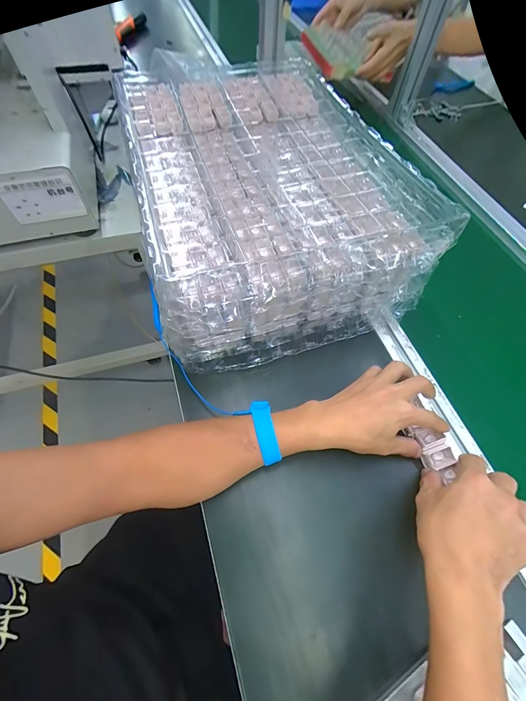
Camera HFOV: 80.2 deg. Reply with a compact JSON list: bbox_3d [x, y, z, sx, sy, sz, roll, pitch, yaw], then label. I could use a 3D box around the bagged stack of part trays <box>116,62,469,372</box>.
[{"bbox_3d":[-0.008,-0.244,0.494,0.349,0.145,0.492,-14,62,-10],"label":"bagged stack of part trays"}]

